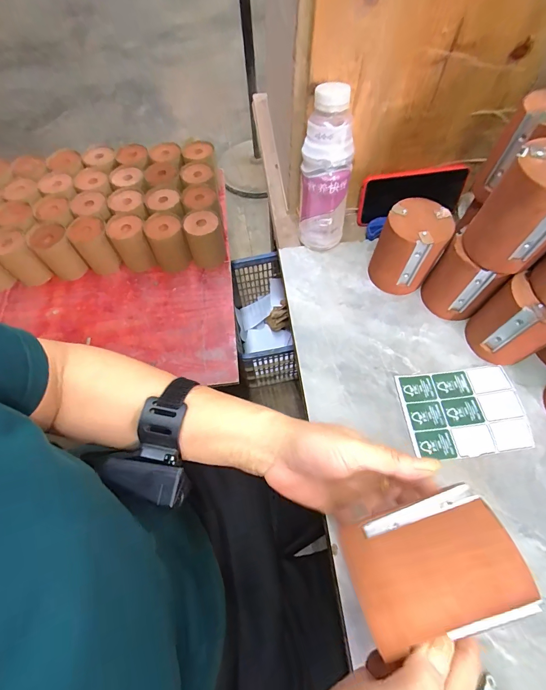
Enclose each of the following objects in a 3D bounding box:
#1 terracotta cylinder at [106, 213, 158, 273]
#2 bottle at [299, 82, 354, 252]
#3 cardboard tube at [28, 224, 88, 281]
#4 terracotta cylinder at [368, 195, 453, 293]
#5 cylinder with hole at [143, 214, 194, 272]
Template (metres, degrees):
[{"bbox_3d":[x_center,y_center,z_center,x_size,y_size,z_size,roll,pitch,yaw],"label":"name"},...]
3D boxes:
[{"bbox_3d":[-0.337,-0.242,0.805,0.080,0.118,0.084,-1,64,2],"label":"terracotta cylinder"},{"bbox_3d":[0.071,-0.219,0.449,0.064,0.189,0.076,6,64,5],"label":"bottle"},{"bbox_3d":[-0.501,-0.212,0.785,0.079,0.112,0.076,-1,64,2],"label":"cardboard tube"},{"bbox_3d":[0.181,-0.125,0.445,0.074,0.102,0.075,-1,64,2],"label":"terracotta cylinder"},{"bbox_3d":[-0.250,-0.242,0.810,0.084,0.124,0.083,-21,65,-8],"label":"cylinder with hole"}]

